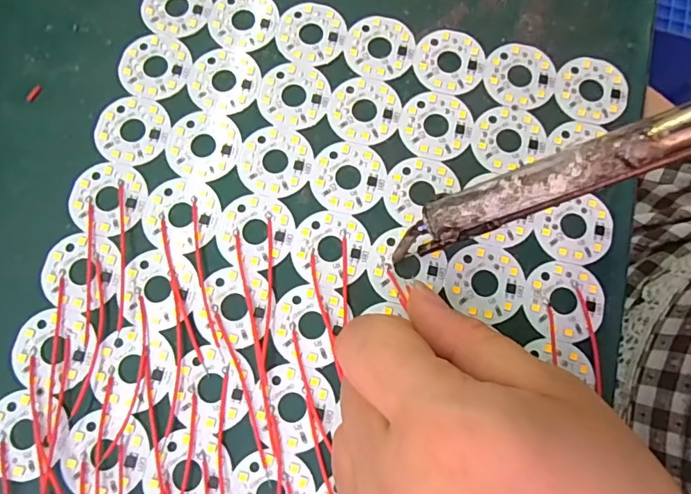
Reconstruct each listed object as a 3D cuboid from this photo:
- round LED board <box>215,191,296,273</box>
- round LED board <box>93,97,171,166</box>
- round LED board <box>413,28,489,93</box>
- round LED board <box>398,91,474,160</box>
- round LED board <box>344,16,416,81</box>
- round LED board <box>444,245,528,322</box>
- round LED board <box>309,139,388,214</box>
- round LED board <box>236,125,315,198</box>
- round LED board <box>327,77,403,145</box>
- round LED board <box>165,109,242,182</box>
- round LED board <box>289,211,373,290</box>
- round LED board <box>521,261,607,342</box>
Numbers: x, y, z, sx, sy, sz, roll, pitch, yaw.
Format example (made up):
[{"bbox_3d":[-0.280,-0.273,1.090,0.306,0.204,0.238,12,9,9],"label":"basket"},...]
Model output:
[{"bbox_3d":[-0.036,-0.006,0.194,0.029,0.004,0.028,0,78,-1],"label":"round LED board"},{"bbox_3d":[-0.089,-0.049,0.204,0.030,0.004,0.029,0,78,-1],"label":"round LED board"},{"bbox_3d":[0.045,-0.081,0.212,0.030,0.004,0.030,0,78,-1],"label":"round LED board"},{"bbox_3d":[0.038,-0.052,0.205,0.030,0.004,0.030,0,78,-1],"label":"round LED board"},{"bbox_3d":[0.015,-0.087,0.213,0.030,0.004,0.029,0,78,-1],"label":"round LED board"},{"bbox_3d":[0.055,0.013,0.191,0.030,0.004,0.028,0,78,-1],"label":"round LED board"},{"bbox_3d":[0.002,-0.029,0.200,0.030,0.004,0.030,0,78,-1],"label":"round LED board"},{"bbox_3d":[-0.029,-0.036,0.201,0.031,0.004,0.030,0,78,-1],"label":"round LED board"},{"bbox_3d":[0.008,-0.058,0.206,0.030,0.004,0.030,0,78,-1],"label":"round LED board"},{"bbox_3d":[-0.059,-0.043,0.203,0.031,0.004,0.030,0,78,-1],"label":"round LED board"},{"bbox_3d":[-0.006,0.000,0.193,0.030,0.004,0.030,0,78,-1],"label":"round LED board"},{"bbox_3d":[0.084,0.020,0.189,0.030,0.004,0.031,0,78,-1],"label":"round LED board"}]

